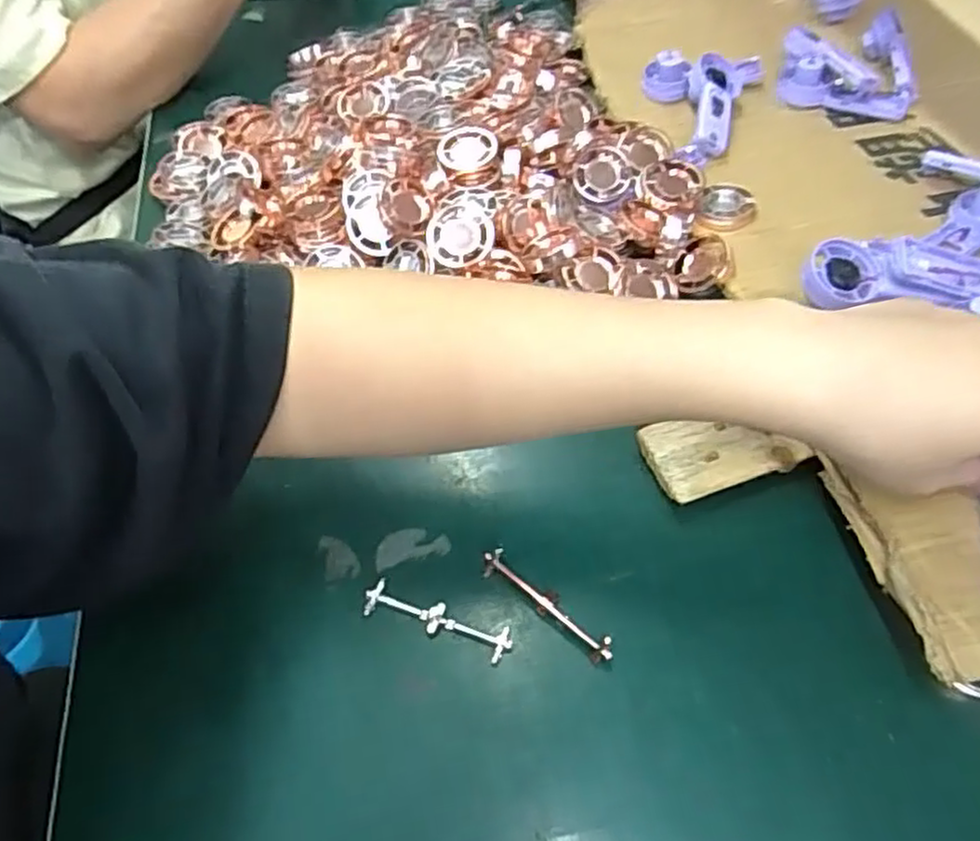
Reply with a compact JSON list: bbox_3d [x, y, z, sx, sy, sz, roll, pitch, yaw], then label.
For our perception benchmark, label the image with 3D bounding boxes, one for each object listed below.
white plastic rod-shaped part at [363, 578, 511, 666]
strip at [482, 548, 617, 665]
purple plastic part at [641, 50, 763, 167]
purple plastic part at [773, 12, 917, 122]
[{"bbox_3d":[-0.025,0.092,0.332,0.071,0.004,0.016,16,55,14],"label":"white plastic rod-shaped part"},{"bbox_3d":[0.027,0.083,0.330,0.071,0.011,0.015,33,61,24],"label":"strip"},{"bbox_3d":[0.152,-0.242,0.537,0.082,0.034,0.144,16,55,14],"label":"purple plastic part"},{"bbox_3d":[0.277,-0.276,0.557,0.096,0.037,0.091,14,55,12],"label":"purple plastic part"}]

